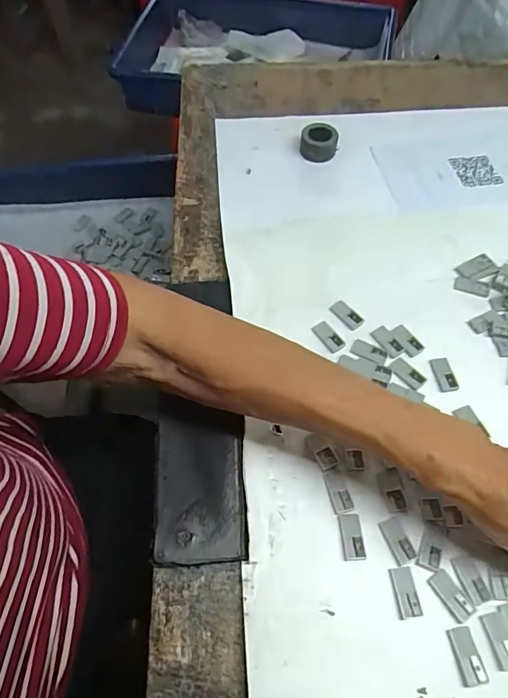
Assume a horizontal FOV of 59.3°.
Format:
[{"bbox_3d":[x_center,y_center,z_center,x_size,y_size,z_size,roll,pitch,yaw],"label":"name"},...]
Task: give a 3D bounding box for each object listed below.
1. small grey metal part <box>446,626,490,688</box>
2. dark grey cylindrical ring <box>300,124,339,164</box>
[{"bbox_3d":[0.124,0.177,0.257,0.014,0.004,0.028,-11,61,-4],"label":"small grey metal part"},{"bbox_3d":[0.068,-0.216,0.464,0.037,0.020,0.037,-1,61,1],"label":"dark grey cylindrical ring"}]

